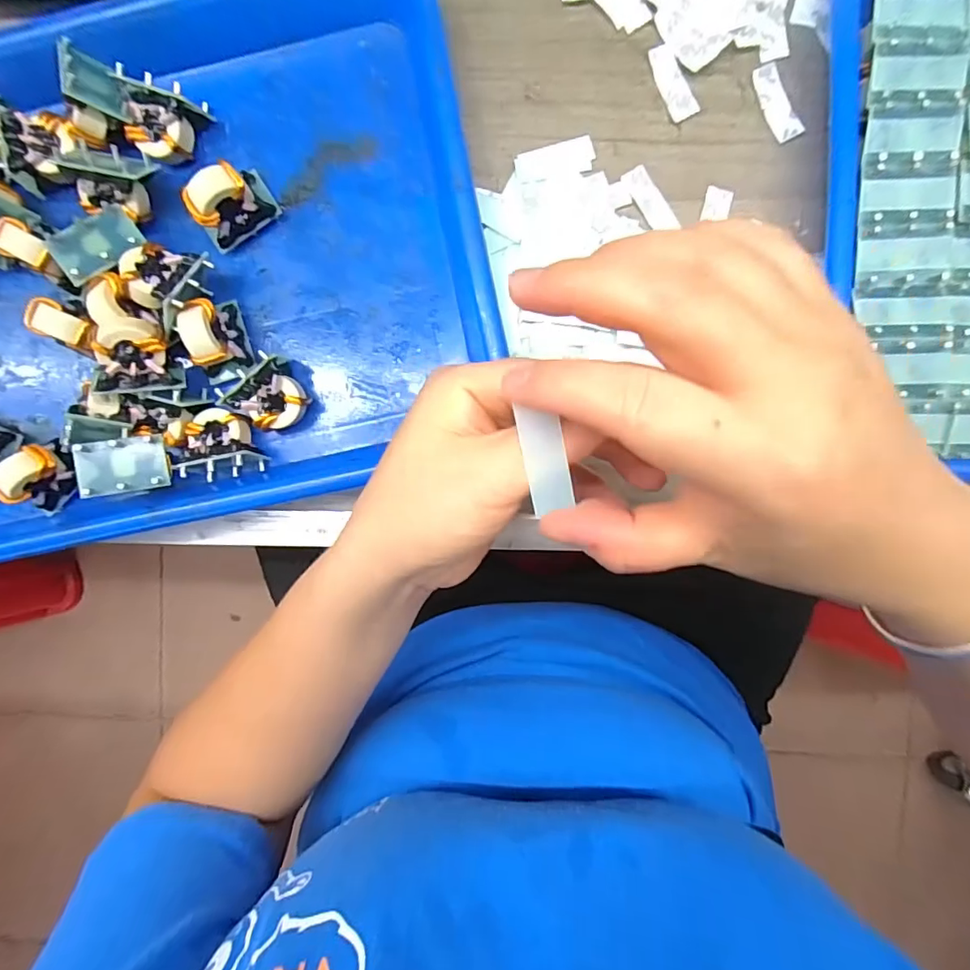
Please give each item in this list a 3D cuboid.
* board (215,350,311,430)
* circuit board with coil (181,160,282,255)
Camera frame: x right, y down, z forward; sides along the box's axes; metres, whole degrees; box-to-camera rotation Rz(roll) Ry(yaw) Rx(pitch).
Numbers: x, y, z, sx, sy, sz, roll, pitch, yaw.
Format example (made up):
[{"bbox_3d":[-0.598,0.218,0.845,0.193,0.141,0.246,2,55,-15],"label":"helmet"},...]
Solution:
[{"bbox_3d":[-0.110,-0.044,0.259,0.034,0.026,0.032,-40,91,3],"label":"board"},{"bbox_3d":[-0.128,-0.141,0.250,0.039,0.036,0.022,-35,91,3],"label":"circuit board with coil"}]

